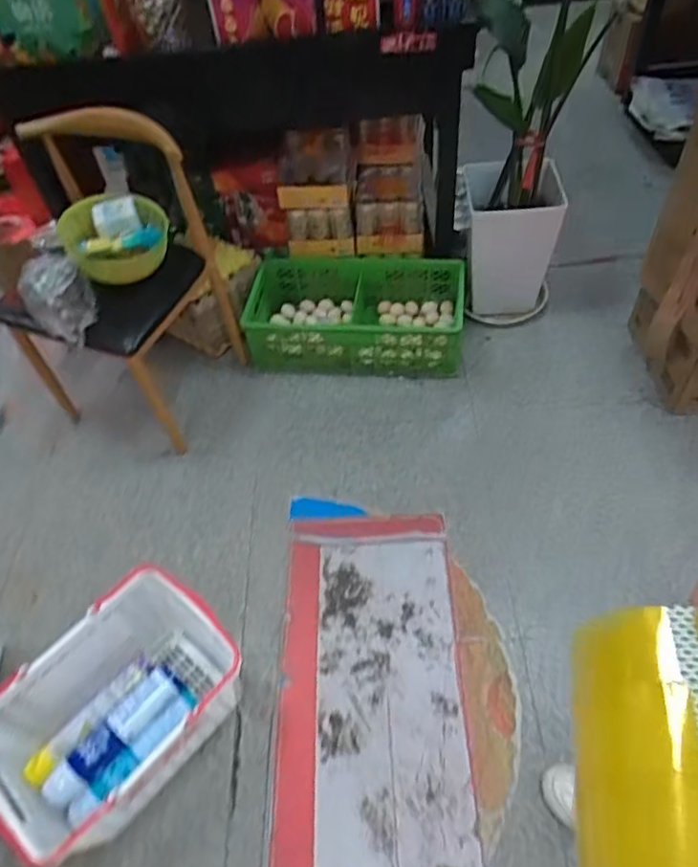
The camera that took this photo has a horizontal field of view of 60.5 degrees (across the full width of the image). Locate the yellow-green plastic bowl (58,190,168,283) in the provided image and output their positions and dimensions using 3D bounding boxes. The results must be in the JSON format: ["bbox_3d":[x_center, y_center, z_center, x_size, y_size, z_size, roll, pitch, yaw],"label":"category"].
[{"bbox_3d":[-0.566,-0.489,1.442,0.241,0.104,0.258,-3,52,4],"label":"yellow-green plastic bowl"}]

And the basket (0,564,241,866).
[{"bbox_3d":[-0.441,0.533,1.173,0.317,0.266,0.441,35,64,28],"label":"basket"}]

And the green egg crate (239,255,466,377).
[{"bbox_3d":[0.032,-0.384,1.914,0.677,0.194,0.345,3,53,9],"label":"green egg crate"}]

